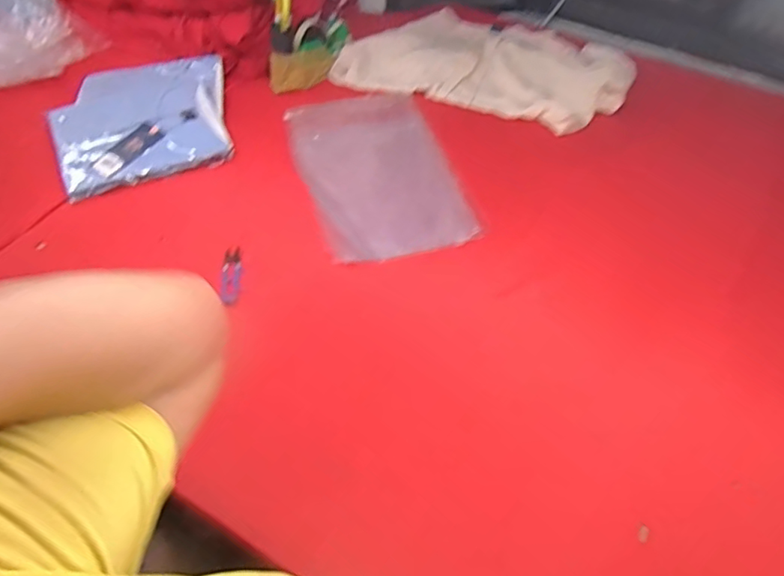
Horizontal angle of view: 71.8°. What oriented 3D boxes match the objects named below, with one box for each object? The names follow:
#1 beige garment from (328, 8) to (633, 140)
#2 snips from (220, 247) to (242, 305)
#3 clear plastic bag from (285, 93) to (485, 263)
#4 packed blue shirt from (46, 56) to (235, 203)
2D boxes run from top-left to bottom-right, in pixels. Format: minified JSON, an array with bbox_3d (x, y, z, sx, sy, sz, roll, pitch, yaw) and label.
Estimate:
[{"bbox_3d":[0.195,-0.459,1.087,0.530,0.041,0.338,21,55,15],"label":"beige garment"},{"bbox_3d":[-0.220,-0.016,0.738,0.025,0.005,0.093,-5,53,-5],"label":"snips"},{"bbox_3d":[-0.029,-0.205,0.887,0.232,0.007,0.393,-12,53,-10],"label":"clear plastic bag"},{"bbox_3d":[-0.427,-0.301,0.928,0.274,0.032,0.321,-14,54,-12],"label":"packed blue shirt"}]

